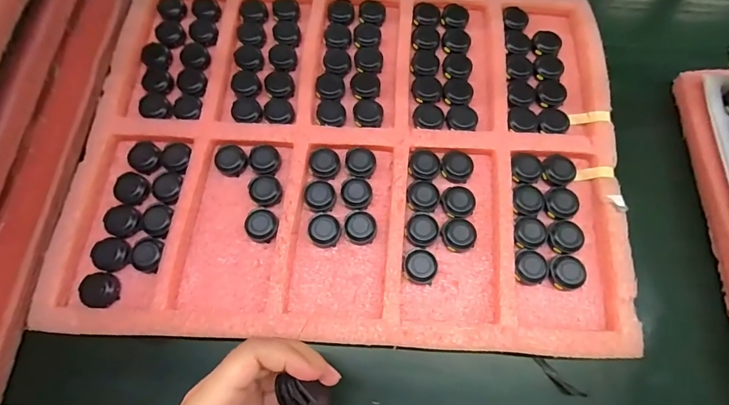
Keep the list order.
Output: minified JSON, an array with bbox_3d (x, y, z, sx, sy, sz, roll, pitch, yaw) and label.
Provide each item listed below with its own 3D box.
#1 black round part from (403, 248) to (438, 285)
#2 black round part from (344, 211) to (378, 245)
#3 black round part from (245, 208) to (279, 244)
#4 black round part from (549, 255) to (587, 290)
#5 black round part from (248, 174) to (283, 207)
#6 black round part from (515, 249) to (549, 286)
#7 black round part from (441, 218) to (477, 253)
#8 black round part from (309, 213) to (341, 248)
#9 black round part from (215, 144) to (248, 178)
[{"bbox_3d":[0.049,0.055,0.341,0.028,0.013,0.029,0,68,0],"label":"black round part"},{"bbox_3d":[-0.003,0.023,0.353,0.028,0.011,0.029,0,68,0],"label":"black round part"},{"bbox_3d":[-0.093,0.020,0.353,0.029,0.010,0.030,0,68,0],"label":"black round part"},{"bbox_3d":[0.175,0.061,0.339,0.029,0.012,0.029,0,68,0],"label":"black round part"},{"bbox_3d":[-0.092,-0.012,0.363,0.029,0.011,0.032,-31,71,-12],"label":"black round part"},{"bbox_3d":[0.144,0.056,0.340,0.027,0.011,0.031,8,68,4],"label":"black round part"},{"bbox_3d":[0.086,0.029,0.350,0.030,0.013,0.030,0,68,0],"label":"black round part"},{"bbox_3d":[-0.036,0.025,0.352,0.028,0.012,0.029,0,68,0],"label":"black round part"},{"bbox_3d":[-0.127,-0.040,0.373,0.029,0.009,0.029,0,68,0],"label":"black round part"}]

